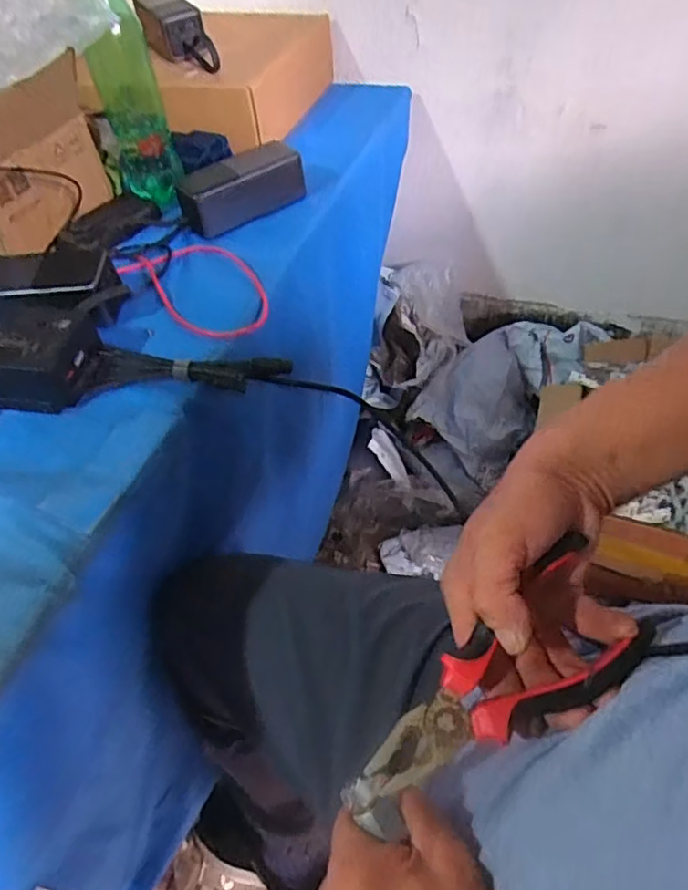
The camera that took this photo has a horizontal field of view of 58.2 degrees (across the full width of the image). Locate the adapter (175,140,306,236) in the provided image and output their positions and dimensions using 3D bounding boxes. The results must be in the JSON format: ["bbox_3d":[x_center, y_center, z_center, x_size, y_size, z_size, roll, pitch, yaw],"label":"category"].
[{"bbox_3d":[-0.110,-0.270,0.655,0.133,0.051,0.056,-33,54,-21],"label":"adapter"}]

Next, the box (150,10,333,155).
[{"bbox_3d":[-0.137,-0.480,0.816,0.175,0.087,0.274,12,52,15],"label":"box"}]

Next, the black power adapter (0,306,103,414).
[{"bbox_3d":[-0.245,-0.073,0.497,0.088,0.044,0.081,6,51,11],"label":"black power adapter"}]

